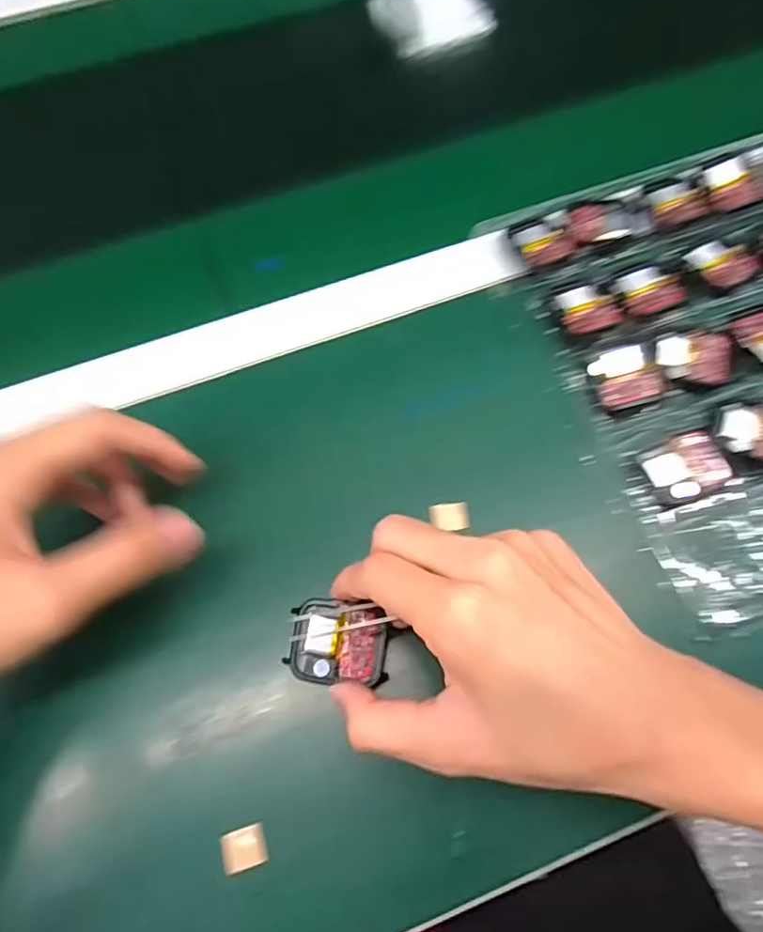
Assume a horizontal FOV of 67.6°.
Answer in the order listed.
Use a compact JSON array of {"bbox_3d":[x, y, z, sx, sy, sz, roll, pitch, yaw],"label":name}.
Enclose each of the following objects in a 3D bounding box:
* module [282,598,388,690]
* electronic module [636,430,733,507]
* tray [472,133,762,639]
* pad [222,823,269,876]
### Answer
[{"bbox_3d":[-0.020,0.084,0.269,0.045,0.010,0.037,7,67,5],"label":"module"},{"bbox_3d":[0.164,0.001,0.307,0.038,0.014,0.035,-15,67,-5],"label":"electronic module"},{"bbox_3d":[0.225,-0.079,0.342,0.251,0.019,0.276,-21,67,-7],"label":"tray"},{"bbox_3d":[-0.062,0.172,0.256,0.019,0.004,0.016,-16,67,-5],"label":"pad"}]

